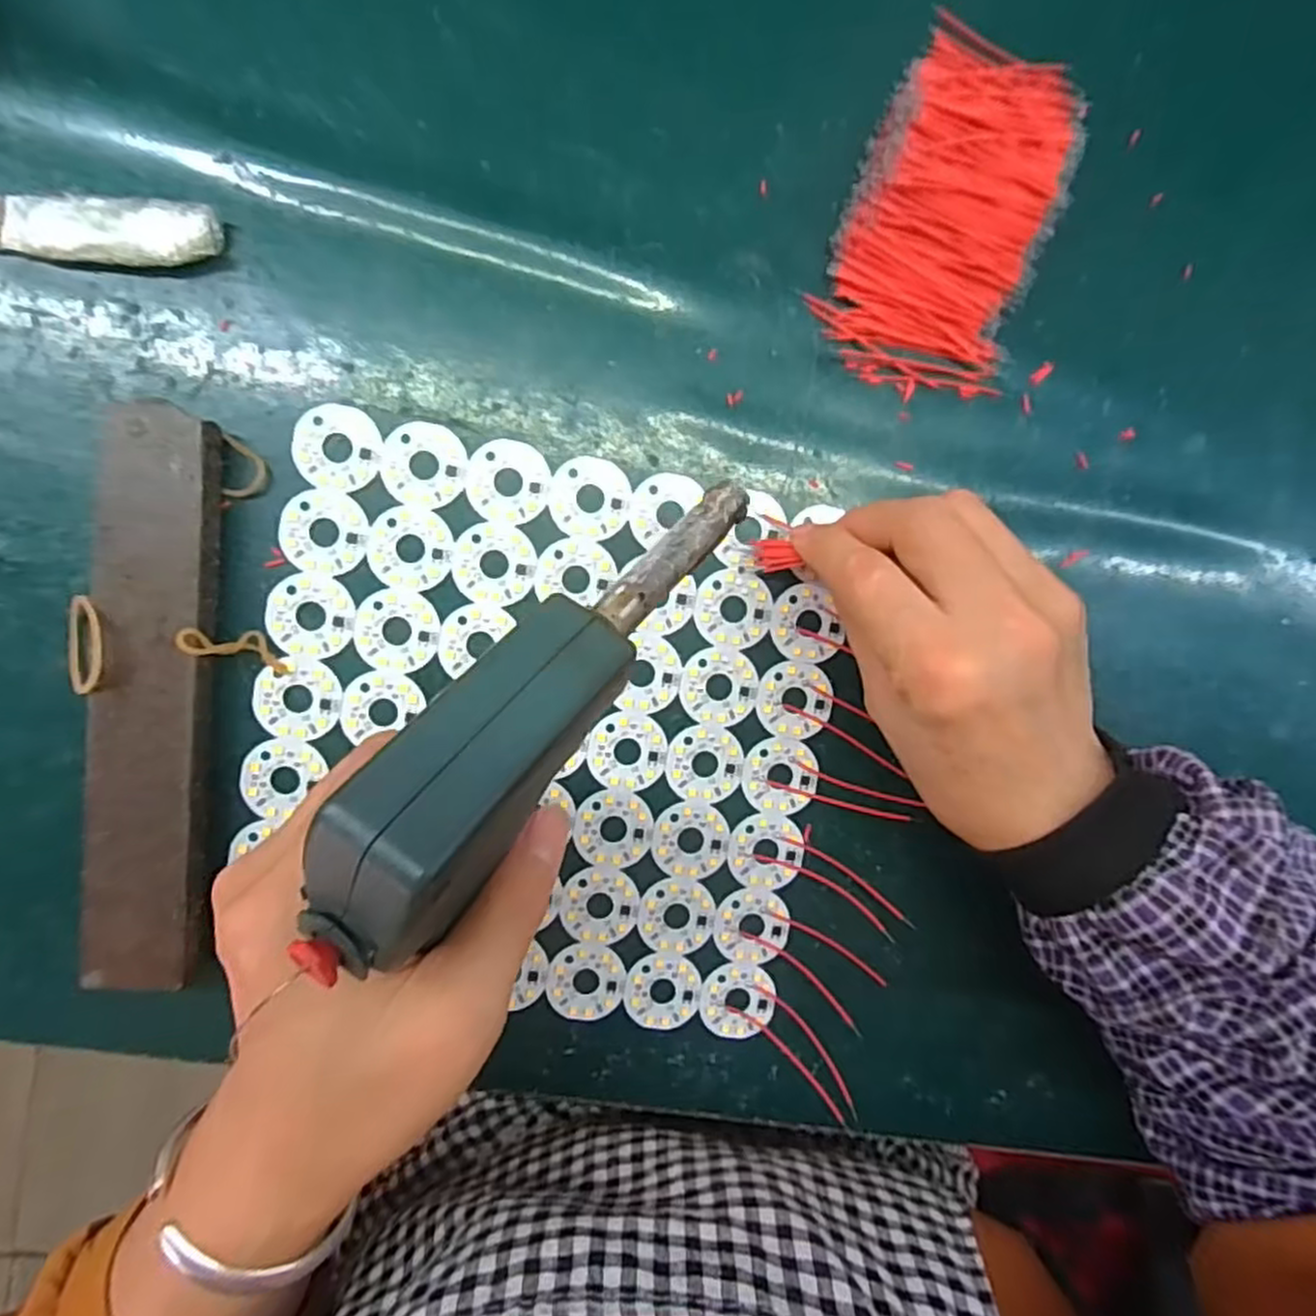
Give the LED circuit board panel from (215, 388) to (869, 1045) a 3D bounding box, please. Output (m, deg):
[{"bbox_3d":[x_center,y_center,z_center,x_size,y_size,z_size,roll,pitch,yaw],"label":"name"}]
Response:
[{"bbox_3d":[-0.042,0.029,0.288,0.213,0.005,0.206,10,94,-6],"label":"LED circuit board panel"}]

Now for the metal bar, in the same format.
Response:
[{"bbox_3d":[-0.177,0.014,0.264,0.037,0.021,0.197,3,94,-6],"label":"metal bar"}]

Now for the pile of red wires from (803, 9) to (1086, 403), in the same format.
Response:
[{"bbox_3d":[0.112,-0.169,0.282,0.075,0.019,0.131,19,93,-7],"label":"pile of red wires"}]

